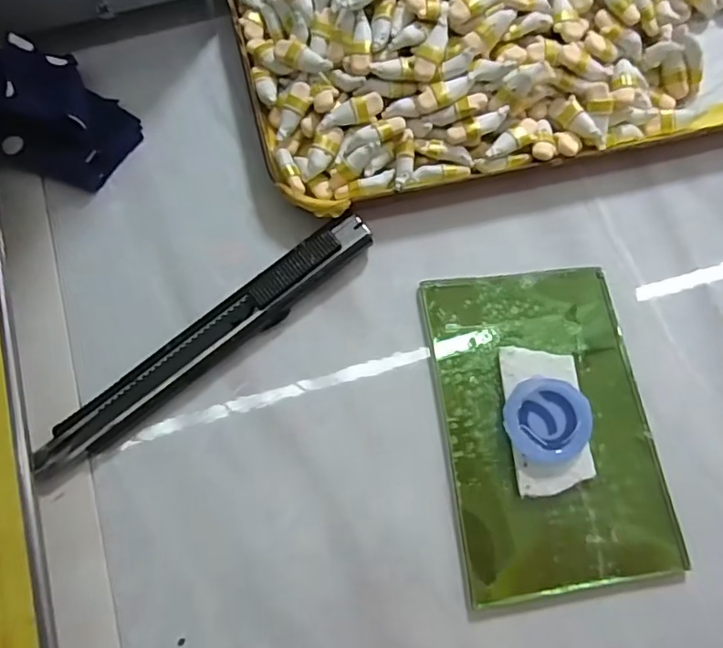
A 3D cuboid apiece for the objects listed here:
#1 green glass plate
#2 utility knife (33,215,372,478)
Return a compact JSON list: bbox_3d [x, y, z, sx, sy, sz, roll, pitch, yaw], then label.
[{"bbox_3d":[0.061,0.032,0.185,0.066,0.010,0.103,-9,76,-1],"label":"green glass plate"},{"bbox_3d":[-0.052,0.006,0.192,0.130,0.011,0.015,-36,78,-7],"label":"utility knife"}]

